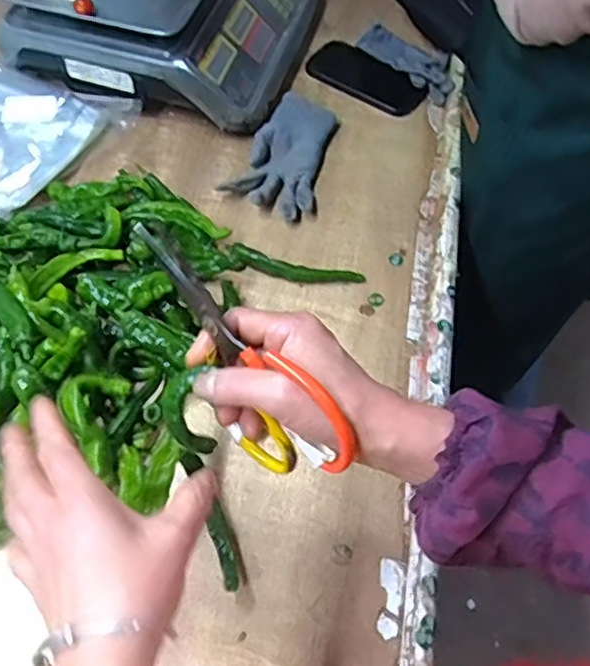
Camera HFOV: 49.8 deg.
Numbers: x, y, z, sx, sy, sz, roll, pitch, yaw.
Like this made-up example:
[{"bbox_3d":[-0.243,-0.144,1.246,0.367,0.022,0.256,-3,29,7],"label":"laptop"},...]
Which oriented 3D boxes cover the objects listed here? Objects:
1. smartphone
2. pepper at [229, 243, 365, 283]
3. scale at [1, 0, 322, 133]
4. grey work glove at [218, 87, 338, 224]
[{"bbox_3d":[0.097,-0.349,0.866,0.163,0.015,0.073,35,63,18],"label":"smartphone"},{"bbox_3d":[0.001,-0.070,0.684,0.143,0.021,0.031,13,58,6],"label":"pepper"},{"bbox_3d":[-0.149,-0.447,0.846,0.317,0.134,0.351,15,58,6],"label":"scale"},{"bbox_3d":[-0.002,-0.218,0.767,0.100,0.030,0.188,23,59,11],"label":"grey work glove"}]

